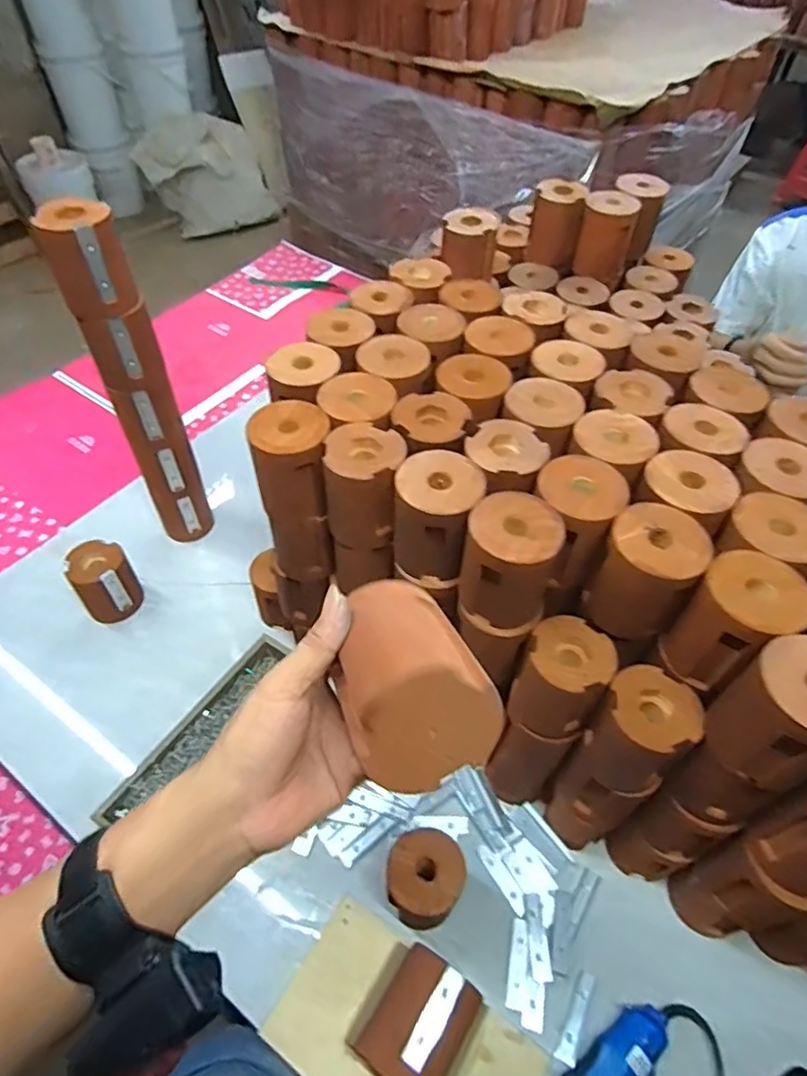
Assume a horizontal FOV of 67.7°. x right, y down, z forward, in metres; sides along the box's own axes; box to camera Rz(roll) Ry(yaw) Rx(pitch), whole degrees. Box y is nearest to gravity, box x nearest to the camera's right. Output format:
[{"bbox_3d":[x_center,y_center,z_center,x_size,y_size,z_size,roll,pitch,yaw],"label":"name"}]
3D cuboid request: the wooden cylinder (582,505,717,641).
[{"bbox_3d":[0.213,0.033,0.534,0.074,0.099,0.074,1,52,-1],"label":"wooden cylinder"}]

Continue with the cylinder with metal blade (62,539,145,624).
[{"bbox_3d":[-0.435,0.064,0.878,0.081,0.100,0.071,-30,58,-23],"label":"cylinder with metal blade"}]

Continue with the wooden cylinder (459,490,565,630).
[{"bbox_3d":[0.093,0.022,0.543,0.080,0.100,0.080,6,52,4],"label":"wooden cylinder"}]

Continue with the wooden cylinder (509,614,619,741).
[{"bbox_3d":[0.153,0.139,0.586,0.076,0.112,0.070,1,52,-1],"label":"wooden cylinder"}]

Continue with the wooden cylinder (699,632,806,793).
[{"bbox_3d":[0.291,0.137,0.460,0.075,0.106,0.080,1,52,-1],"label":"wooden cylinder"}]

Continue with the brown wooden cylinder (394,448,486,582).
[{"bbox_3d":[0.031,-0.021,0.574,0.077,0.100,0.078,12,52,8],"label":"brown wooden cylinder"}]

